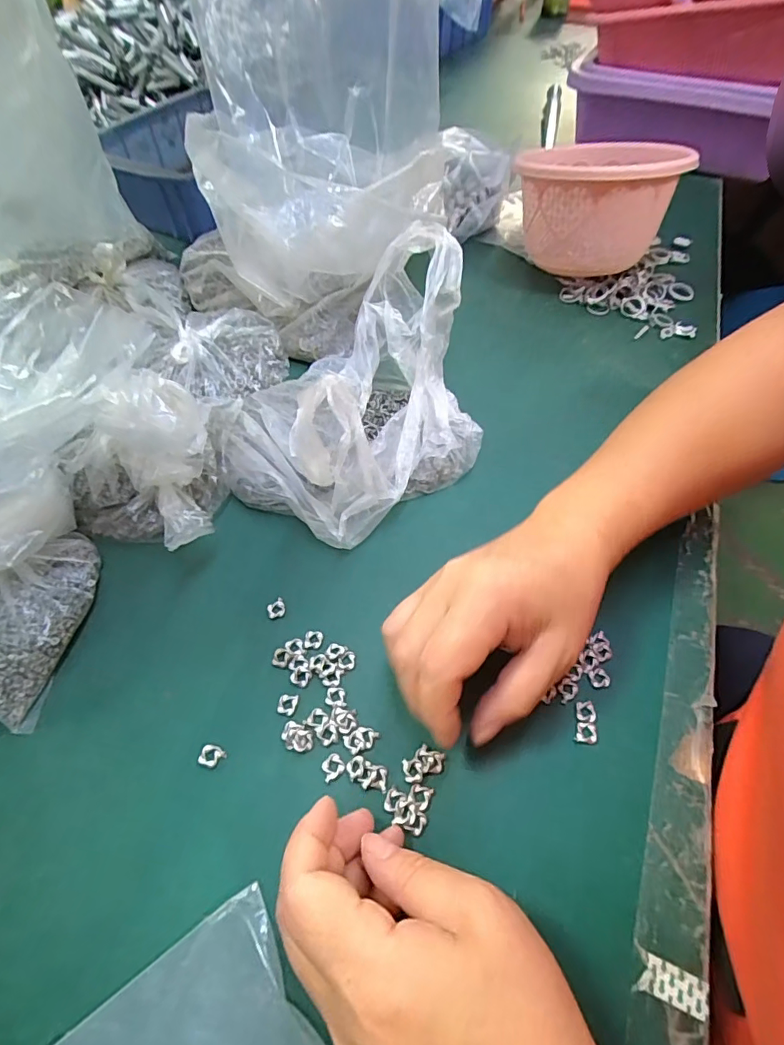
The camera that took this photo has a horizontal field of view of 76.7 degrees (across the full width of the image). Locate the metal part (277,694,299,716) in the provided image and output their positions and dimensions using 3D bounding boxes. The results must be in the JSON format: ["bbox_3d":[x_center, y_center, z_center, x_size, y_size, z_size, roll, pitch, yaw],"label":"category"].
[{"bbox_3d":[-0.056,0.096,0.262,0.010,0.004,0.011,9,56,5],"label":"metal part"}]

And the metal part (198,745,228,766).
[{"bbox_3d":[-0.090,0.117,0.248,0.013,0.004,0.009,13,56,8],"label":"metal part"}]

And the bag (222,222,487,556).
[{"bbox_3d":[-0.033,-0.093,0.337,0.183,0.098,0.190,-12,56,-9],"label":"bag"}]

